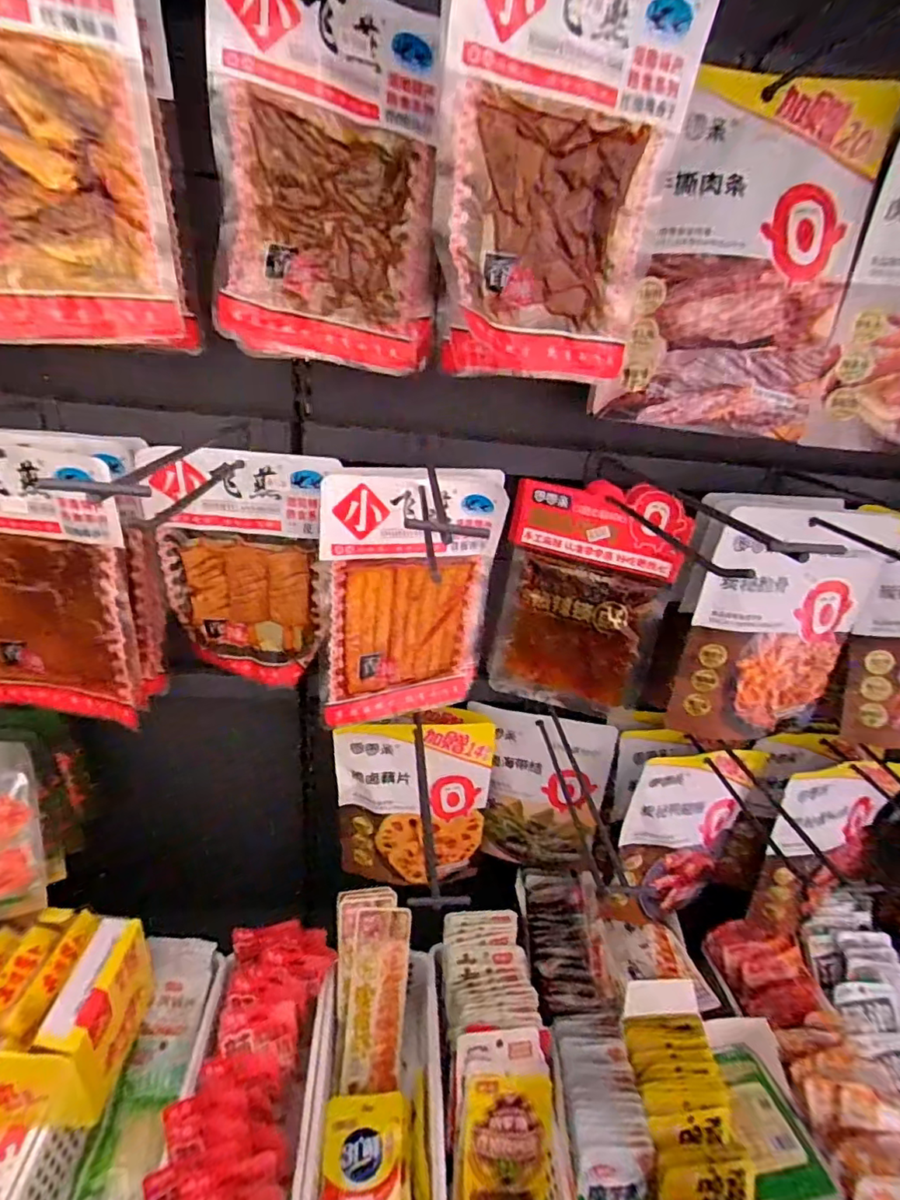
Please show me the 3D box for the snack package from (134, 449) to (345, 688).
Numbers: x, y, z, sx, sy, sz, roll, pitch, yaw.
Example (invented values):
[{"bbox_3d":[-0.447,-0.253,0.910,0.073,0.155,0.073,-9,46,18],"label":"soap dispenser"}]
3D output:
[{"bbox_3d":[-0.196,-0.026,0.522,0.149,0.223,0.028,6,27,-1],"label":"snack package"}]

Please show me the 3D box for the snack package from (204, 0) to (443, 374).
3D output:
[{"bbox_3d":[-0.078,-0.275,0.373,0.144,0.206,0.037,-1,28,-14],"label":"snack package"}]

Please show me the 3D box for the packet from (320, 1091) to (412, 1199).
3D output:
[{"bbox_3d":[-0.081,0.565,0.532,0.088,0.024,0.144,3,27,-8],"label":"packet"}]

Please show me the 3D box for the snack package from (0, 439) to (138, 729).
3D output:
[{"bbox_3d":[-0.352,-0.009,0.475,0.159,0.242,0.027,9,27,4],"label":"snack package"}]

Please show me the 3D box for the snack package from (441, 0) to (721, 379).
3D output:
[{"bbox_3d":[0.068,-0.245,0.332,0.150,0.197,0.040,-6,30,-24],"label":"snack package"}]

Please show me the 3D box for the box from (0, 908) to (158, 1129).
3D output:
[{"bbox_3d":[-0.409,0.401,0.539,0.175,0.123,0.130,6,27,-2],"label":"box"}]

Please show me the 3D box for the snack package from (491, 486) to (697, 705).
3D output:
[{"bbox_3d":[0.133,-0.002,0.567,0.158,0.231,0.029,13,28,13],"label":"snack package"}]

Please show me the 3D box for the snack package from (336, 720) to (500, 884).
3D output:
[{"bbox_3d":[-0.045,0.235,0.646,0.173,0.218,0.054,1,28,-11],"label":"snack package"}]

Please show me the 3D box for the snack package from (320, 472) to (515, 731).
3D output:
[{"bbox_3d":[-0.035,0.001,0.524,0.167,0.241,0.029,-6,30,-23],"label":"snack package"}]

